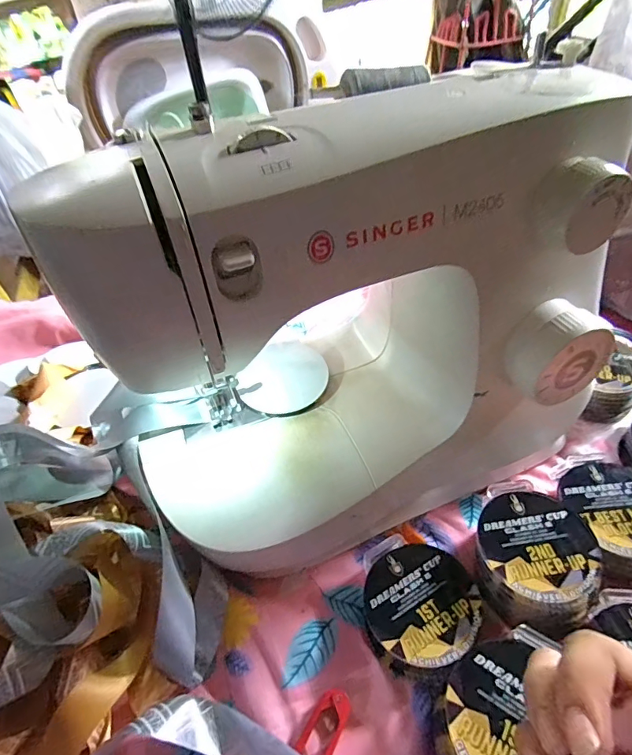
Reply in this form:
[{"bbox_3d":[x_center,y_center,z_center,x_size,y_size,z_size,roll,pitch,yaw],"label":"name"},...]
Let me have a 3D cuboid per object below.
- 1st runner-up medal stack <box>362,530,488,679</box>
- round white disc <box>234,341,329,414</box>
[{"bbox_3d":[0.072,0.151,0.305,0.076,0.020,0.080,1,47,6],"label":"1st runner-up medal stack"},{"bbox_3d":[-0.024,0.000,0.363,0.062,0.004,0.069,34,66,19],"label":"round white disc"}]

